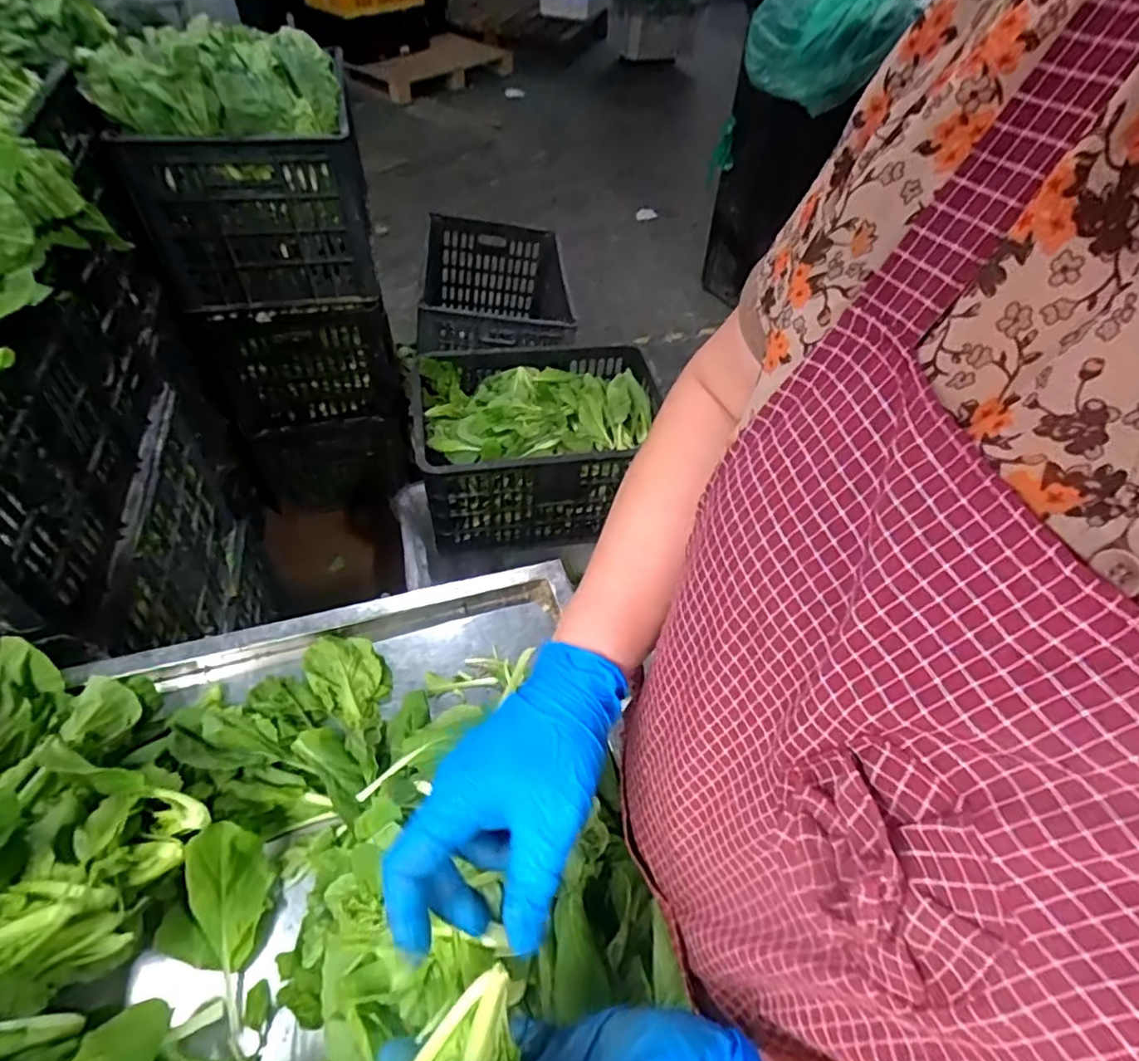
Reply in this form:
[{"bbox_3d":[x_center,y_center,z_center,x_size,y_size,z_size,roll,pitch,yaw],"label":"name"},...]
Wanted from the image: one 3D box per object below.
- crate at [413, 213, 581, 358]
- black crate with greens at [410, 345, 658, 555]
[{"bbox_3d":[-0.169,-0.508,1.447,0.342,0.235,0.482,-3,52,-7],"label":"crate"},{"bbox_3d":[-0.064,-0.166,1.251,0.463,0.255,0.330,-3,52,-8],"label":"black crate with greens"}]

